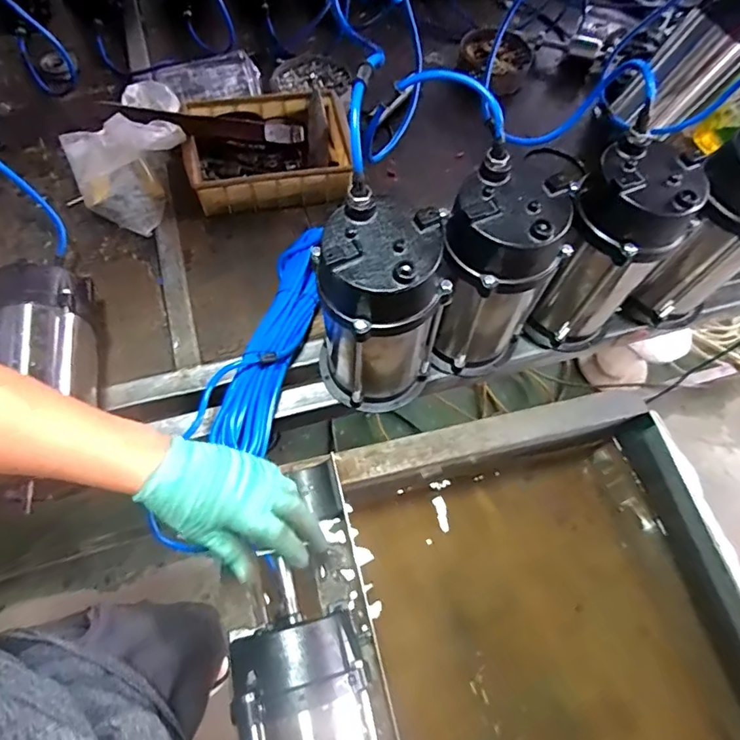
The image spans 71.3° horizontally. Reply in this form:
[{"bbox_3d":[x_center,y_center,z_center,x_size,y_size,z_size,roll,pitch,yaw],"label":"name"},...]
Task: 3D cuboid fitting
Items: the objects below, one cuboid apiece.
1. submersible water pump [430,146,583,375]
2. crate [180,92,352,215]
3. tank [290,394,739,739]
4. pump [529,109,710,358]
[{"bbox_3d":[0.140,-0.096,0.594,0.122,0.268,0.102,6,64,-1],"label":"submersible water pump"},{"bbox_3d":[-0.161,-0.341,0.803,0.238,0.072,0.181,-10,66,-8],"label":"crate"},{"bbox_3d":[0.217,0.448,0.599,0.556,0.213,0.755,-11,66,-8],"label":"tank"},{"bbox_3d":[0.278,-0.135,0.622,0.124,0.248,0.123,39,69,14],"label":"pump"}]

